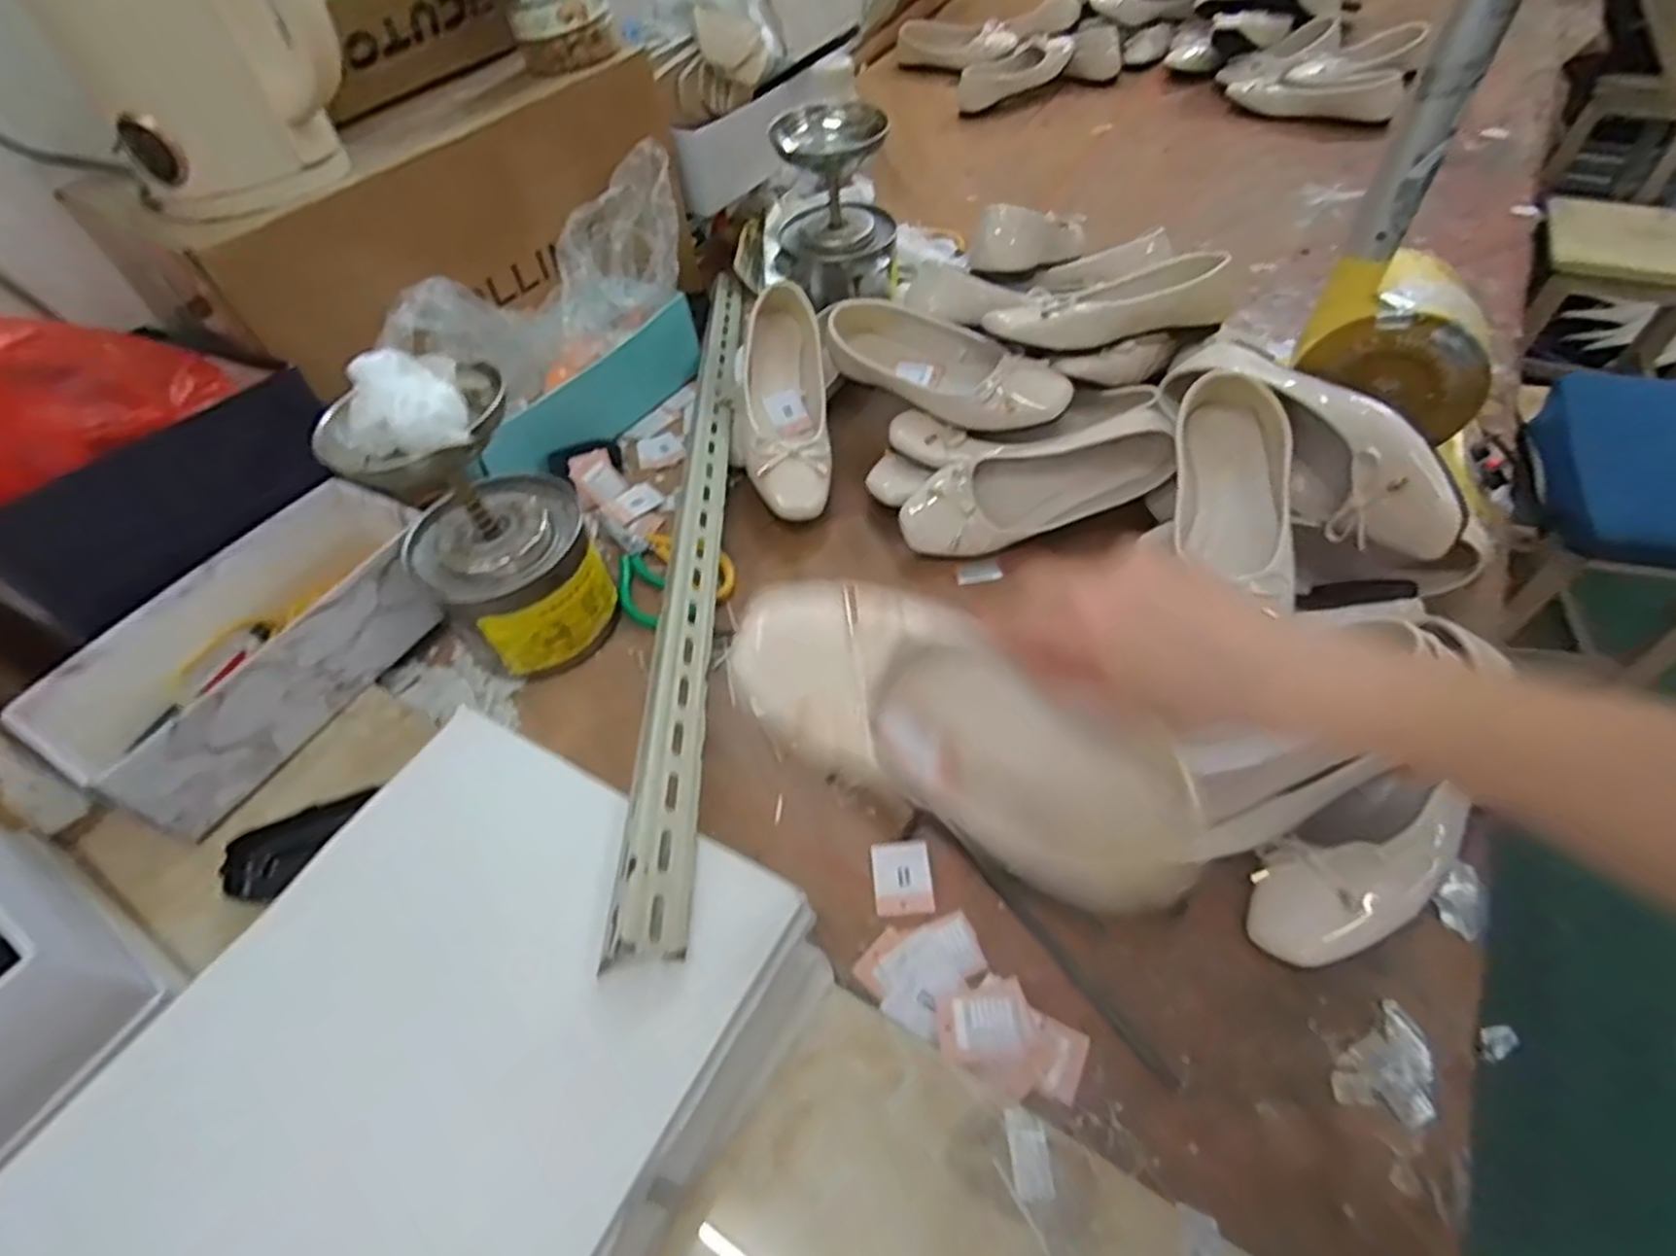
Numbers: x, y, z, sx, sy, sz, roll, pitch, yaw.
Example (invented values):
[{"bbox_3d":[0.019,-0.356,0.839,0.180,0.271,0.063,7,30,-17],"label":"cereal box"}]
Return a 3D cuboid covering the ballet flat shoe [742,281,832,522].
[{"bbox_3d":[-0.050,-0.222,0.756,0.081,0.051,0.236,-5,73,1],"label":"ballet flat shoe"}]

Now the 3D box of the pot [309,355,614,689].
[{"bbox_3d":[-0.270,-0.084,0.592,0.133,0.257,0.126,-35,57,-20],"label":"pot"}]

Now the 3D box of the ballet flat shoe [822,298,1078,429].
[{"bbox_3d":[0.099,-0.247,0.730,0.240,0.057,0.080,28,60,24],"label":"ballet flat shoe"}]

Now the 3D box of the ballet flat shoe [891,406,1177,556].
[{"bbox_3d":[0.177,-0.129,0.698,0.241,0.083,0.066,-15,30,14],"label":"ballet flat shoe"}]

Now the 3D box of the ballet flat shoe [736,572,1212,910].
[{"bbox_3d":[0.067,0.052,0.382,0.246,0.050,0.103,28,57,-3],"label":"ballet flat shoe"}]

